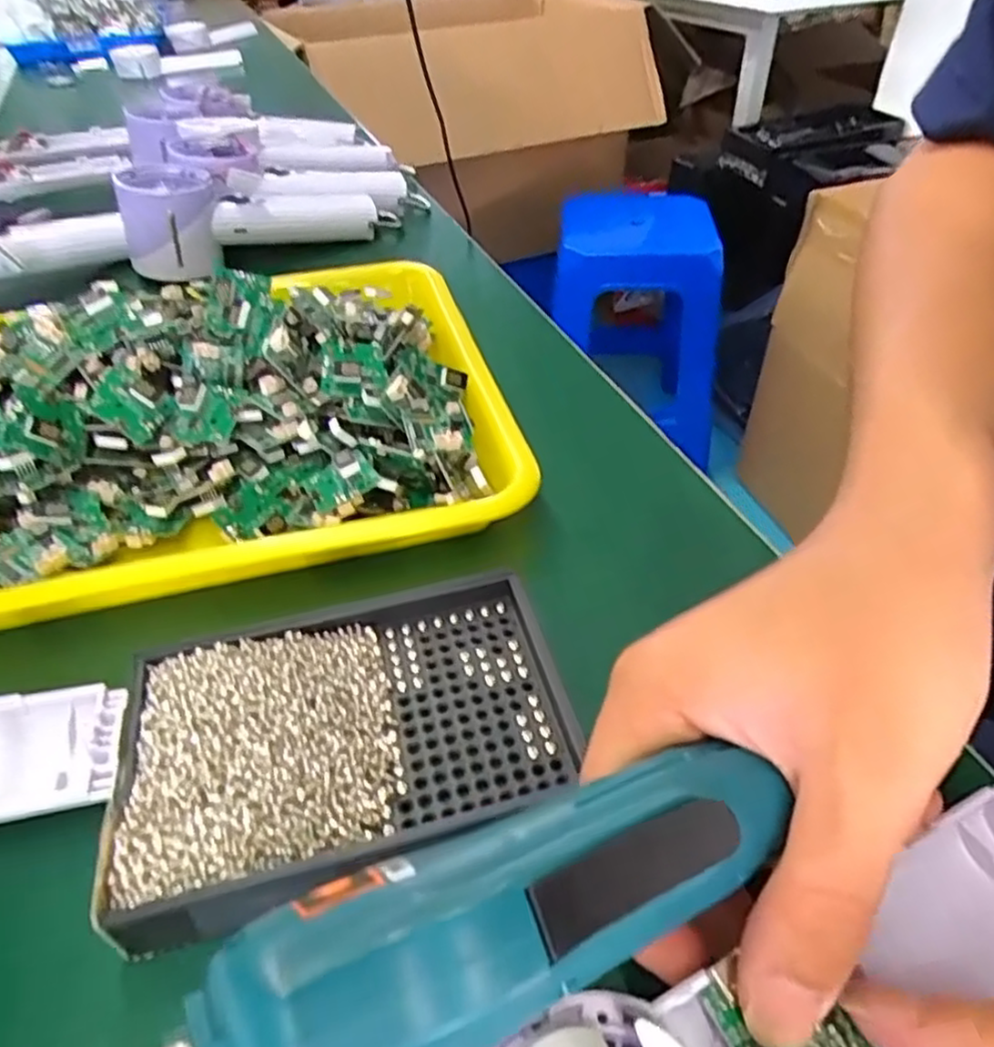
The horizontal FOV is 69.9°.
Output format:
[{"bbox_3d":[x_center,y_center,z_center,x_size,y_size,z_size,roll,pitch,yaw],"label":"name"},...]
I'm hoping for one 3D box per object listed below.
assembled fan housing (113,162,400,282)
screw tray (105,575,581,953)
[{"bbox_3d":[-0.175,-0.238,0.531,0.197,0.058,0.060,-23,47,-21],"label":"assembled fan housing"},{"bbox_3d":[-0.046,0.065,0.225,0.137,0.015,0.091,-13,44,-11],"label":"screw tray"}]

